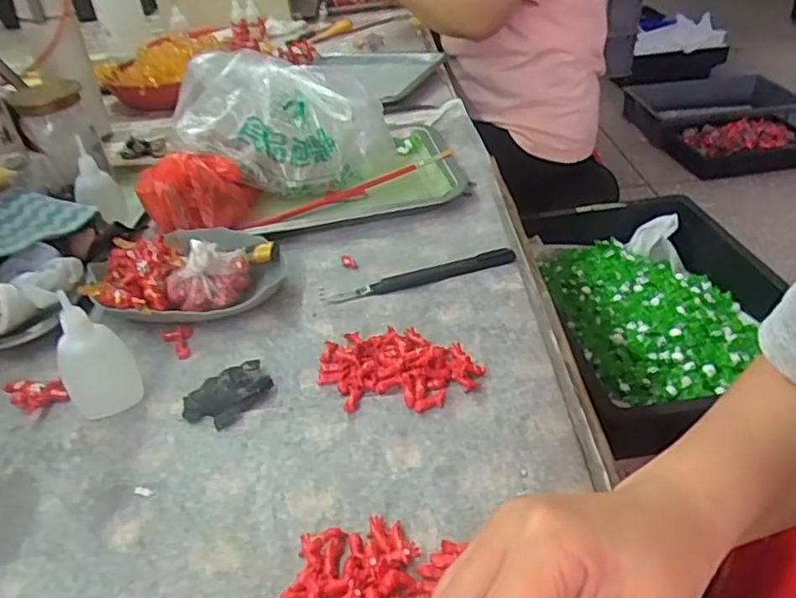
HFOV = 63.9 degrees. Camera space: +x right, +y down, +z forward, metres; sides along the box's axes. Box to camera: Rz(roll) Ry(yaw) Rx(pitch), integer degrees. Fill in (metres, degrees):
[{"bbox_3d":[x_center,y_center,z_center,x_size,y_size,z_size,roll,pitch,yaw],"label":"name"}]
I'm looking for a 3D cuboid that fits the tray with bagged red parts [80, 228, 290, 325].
[{"bbox_3d":[-0.181,-0.022,0.543,0.158,0.049,0.118,-12,36,-7],"label":"tray with bagged red parts"}]

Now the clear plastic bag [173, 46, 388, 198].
[{"bbox_3d":[-0.117,-0.184,0.685,0.222,0.131,0.113,-15,36,-12],"label":"clear plastic bag"}]

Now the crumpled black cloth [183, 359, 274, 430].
[{"bbox_3d":[-0.119,0.066,0.445,0.047,0.010,0.060,23,45,35],"label":"crumpled black cloth"}]

